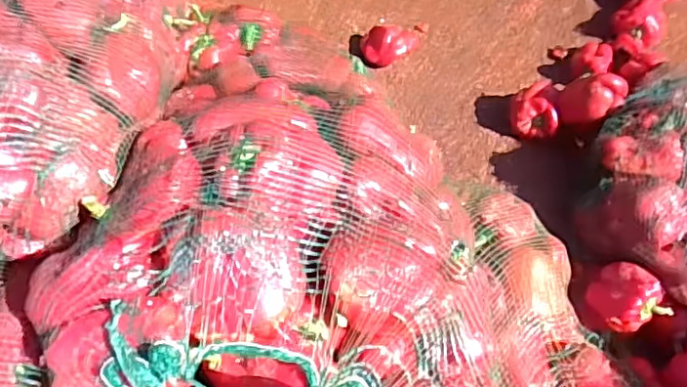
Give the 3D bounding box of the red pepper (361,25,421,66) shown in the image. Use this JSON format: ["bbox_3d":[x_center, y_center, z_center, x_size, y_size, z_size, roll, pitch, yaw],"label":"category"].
[{"bbox_3d":[0.106,-0.336,1.278,0.139,0.063,0.090,-37,64,-17],"label":"red pepper"}]

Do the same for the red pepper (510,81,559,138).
[{"bbox_3d":[0.362,-0.154,1.131,0.081,0.078,0.103,-1,59,3],"label":"red pepper"}]

